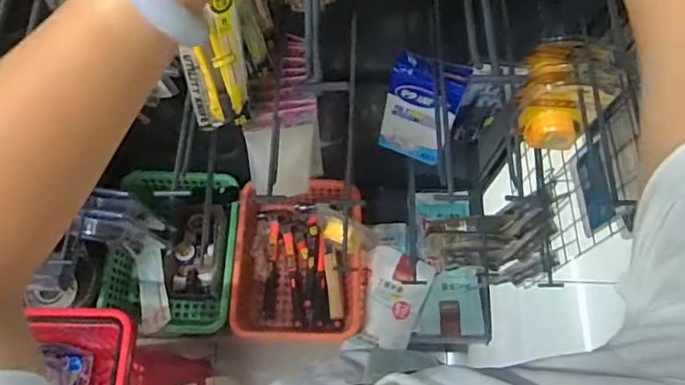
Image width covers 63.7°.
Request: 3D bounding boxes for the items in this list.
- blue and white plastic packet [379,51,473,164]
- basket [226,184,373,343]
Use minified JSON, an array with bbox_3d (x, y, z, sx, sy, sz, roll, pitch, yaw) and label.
[{"bbox_3d":[0.112,-0.118,0.801,0.100,0.208,0.038,17,69,5],"label":"blue and white plastic packet"},{"bbox_3d":[-0.097,0.152,1.294,0.296,0.091,0.360,2,69,-2],"label":"basket"}]

